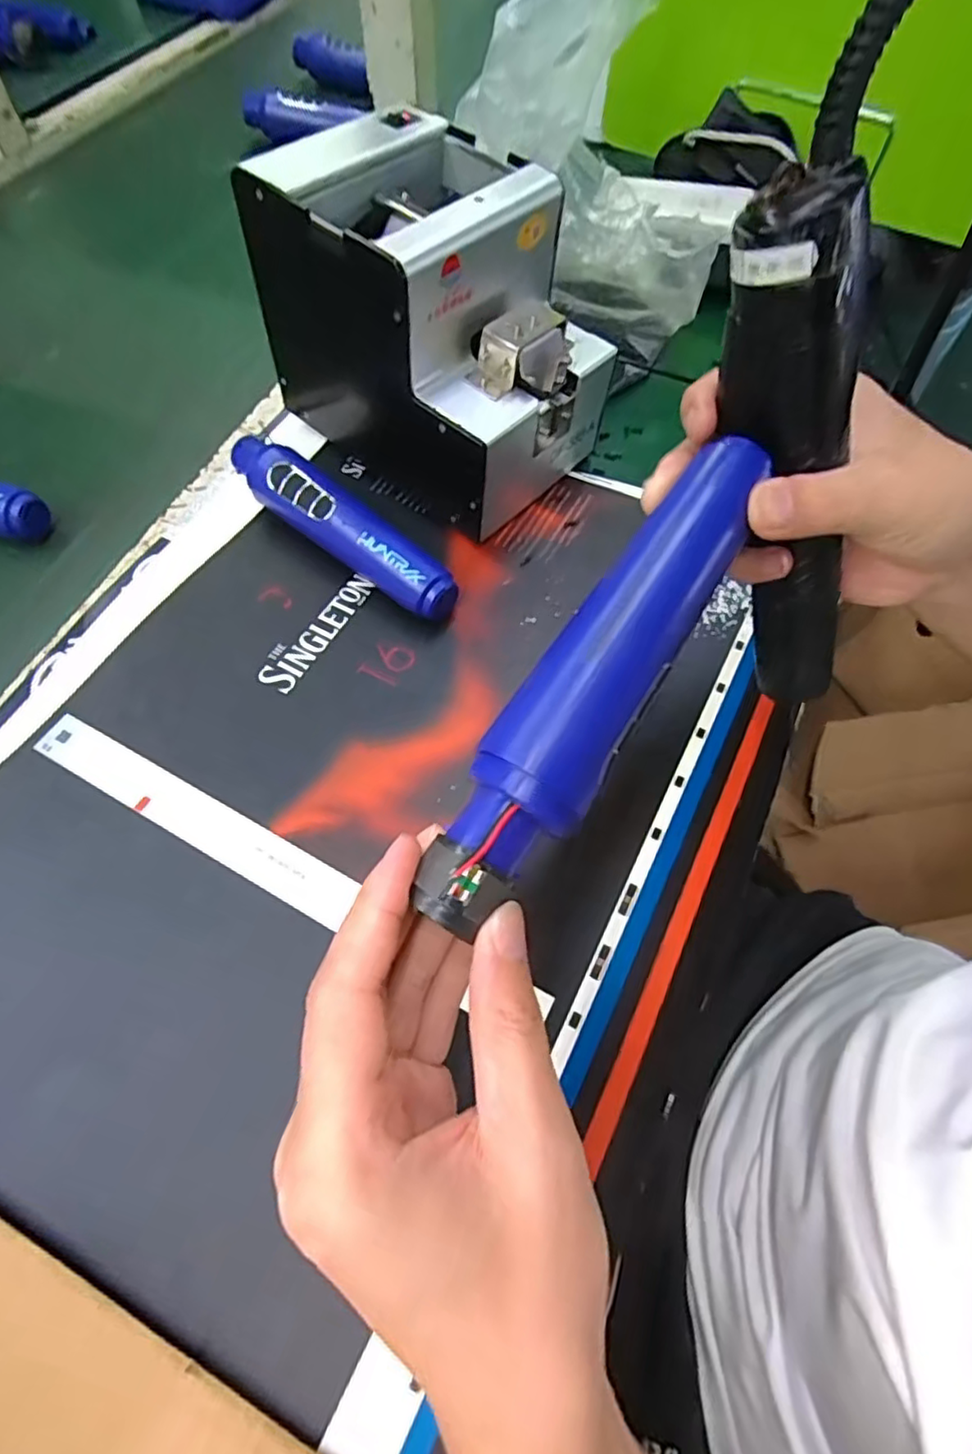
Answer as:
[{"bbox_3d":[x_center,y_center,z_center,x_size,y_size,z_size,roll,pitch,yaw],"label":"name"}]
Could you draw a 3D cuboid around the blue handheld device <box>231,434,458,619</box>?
[{"bbox_3d":[-0.091,-0.122,0.389,0.176,0.037,0.032,38,66,16],"label":"blue handheld device"}]

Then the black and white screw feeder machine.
[{"bbox_3d":[-0.027,-0.242,0.392,0.185,0.149,0.128,37,66,16],"label":"black and white screw feeder machine"}]

